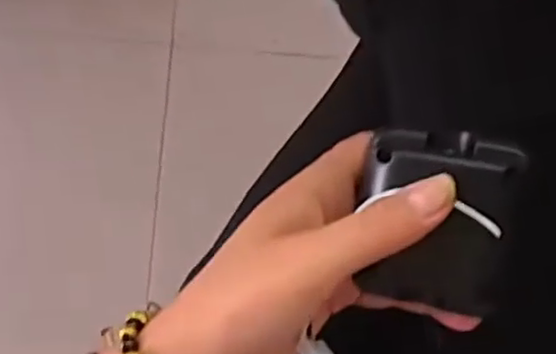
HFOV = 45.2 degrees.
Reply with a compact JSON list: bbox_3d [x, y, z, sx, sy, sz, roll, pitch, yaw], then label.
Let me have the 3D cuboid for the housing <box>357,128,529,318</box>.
[{"bbox_3d":[0.062,0.017,0.265,0.057,0.020,0.068,9,93,6],"label":"housing"}]

